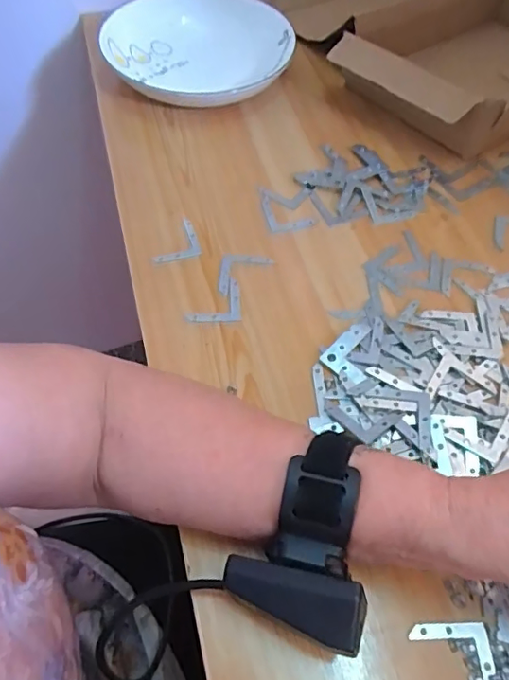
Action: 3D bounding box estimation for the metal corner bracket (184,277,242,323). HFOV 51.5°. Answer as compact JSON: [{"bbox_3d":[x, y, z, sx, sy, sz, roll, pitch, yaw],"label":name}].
[{"bbox_3d":[-0.032,-0.031,0.404,0.041,0.004,0.039,-2,57,-5],"label":"metal corner bracket"}]

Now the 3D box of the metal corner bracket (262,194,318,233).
[{"bbox_3d":[0.030,-0.113,0.470,0.043,0.007,0.040,-8,58,-9],"label":"metal corner bracket"}]

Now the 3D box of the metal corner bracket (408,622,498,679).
[{"bbox_3d":[0.106,0.171,0.278,0.042,0.004,0.041,1,57,-3],"label":"metal corner bracket"}]

